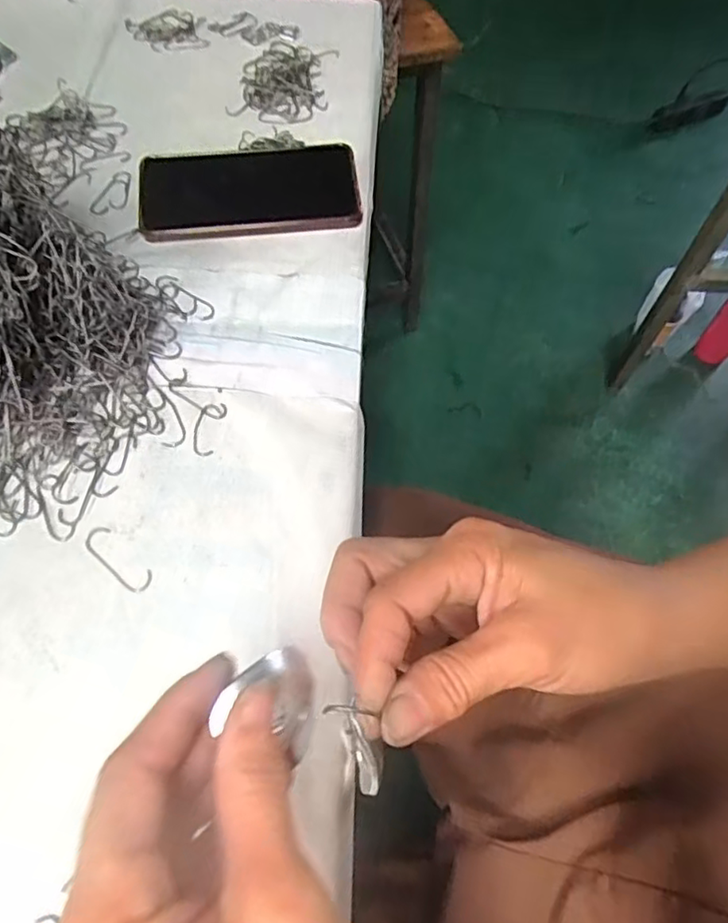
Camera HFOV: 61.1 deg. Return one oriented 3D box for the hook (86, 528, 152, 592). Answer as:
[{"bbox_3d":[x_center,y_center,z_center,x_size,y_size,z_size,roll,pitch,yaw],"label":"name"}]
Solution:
[{"bbox_3d":[-0.137,0.054,0.344,0.048,0.004,0.015,37,66,16],"label":"hook"}]

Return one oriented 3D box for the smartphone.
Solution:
[{"bbox_3d":[-0.089,-0.211,0.476,0.166,0.012,0.088,-6,68,-2],"label":"smartphone"}]

